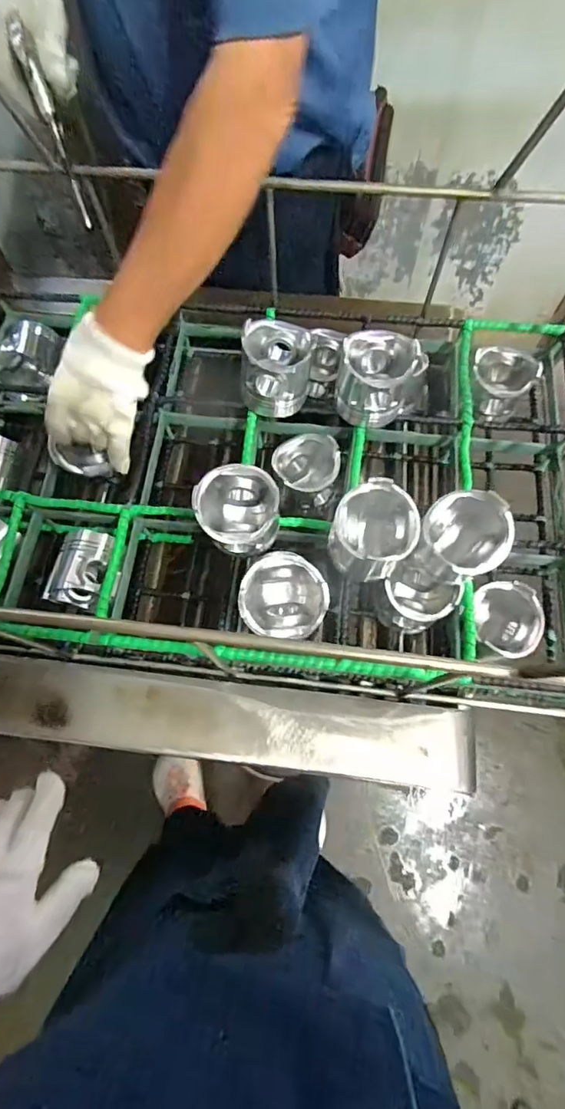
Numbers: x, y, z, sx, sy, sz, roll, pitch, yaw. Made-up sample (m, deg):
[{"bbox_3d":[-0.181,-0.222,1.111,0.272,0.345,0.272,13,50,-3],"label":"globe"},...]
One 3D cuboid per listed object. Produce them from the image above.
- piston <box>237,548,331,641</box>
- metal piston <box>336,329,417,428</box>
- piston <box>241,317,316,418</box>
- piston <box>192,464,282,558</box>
[{"bbox_3d":[0.003,0.046,0.484,0.080,0.071,0.075,-1,70,2],"label":"piston"},{"bbox_3d":[0.107,-0.206,0.576,0.084,0.084,0.085,-1,70,2],"label":"metal piston"},{"bbox_3d":[-0.007,-0.221,0.582,0.084,0.087,0.082,8,70,5],"label":"piston"},{"bbox_3d":[-0.045,-0.042,0.503,0.082,0.072,0.073,3,70,3],"label":"piston"}]

